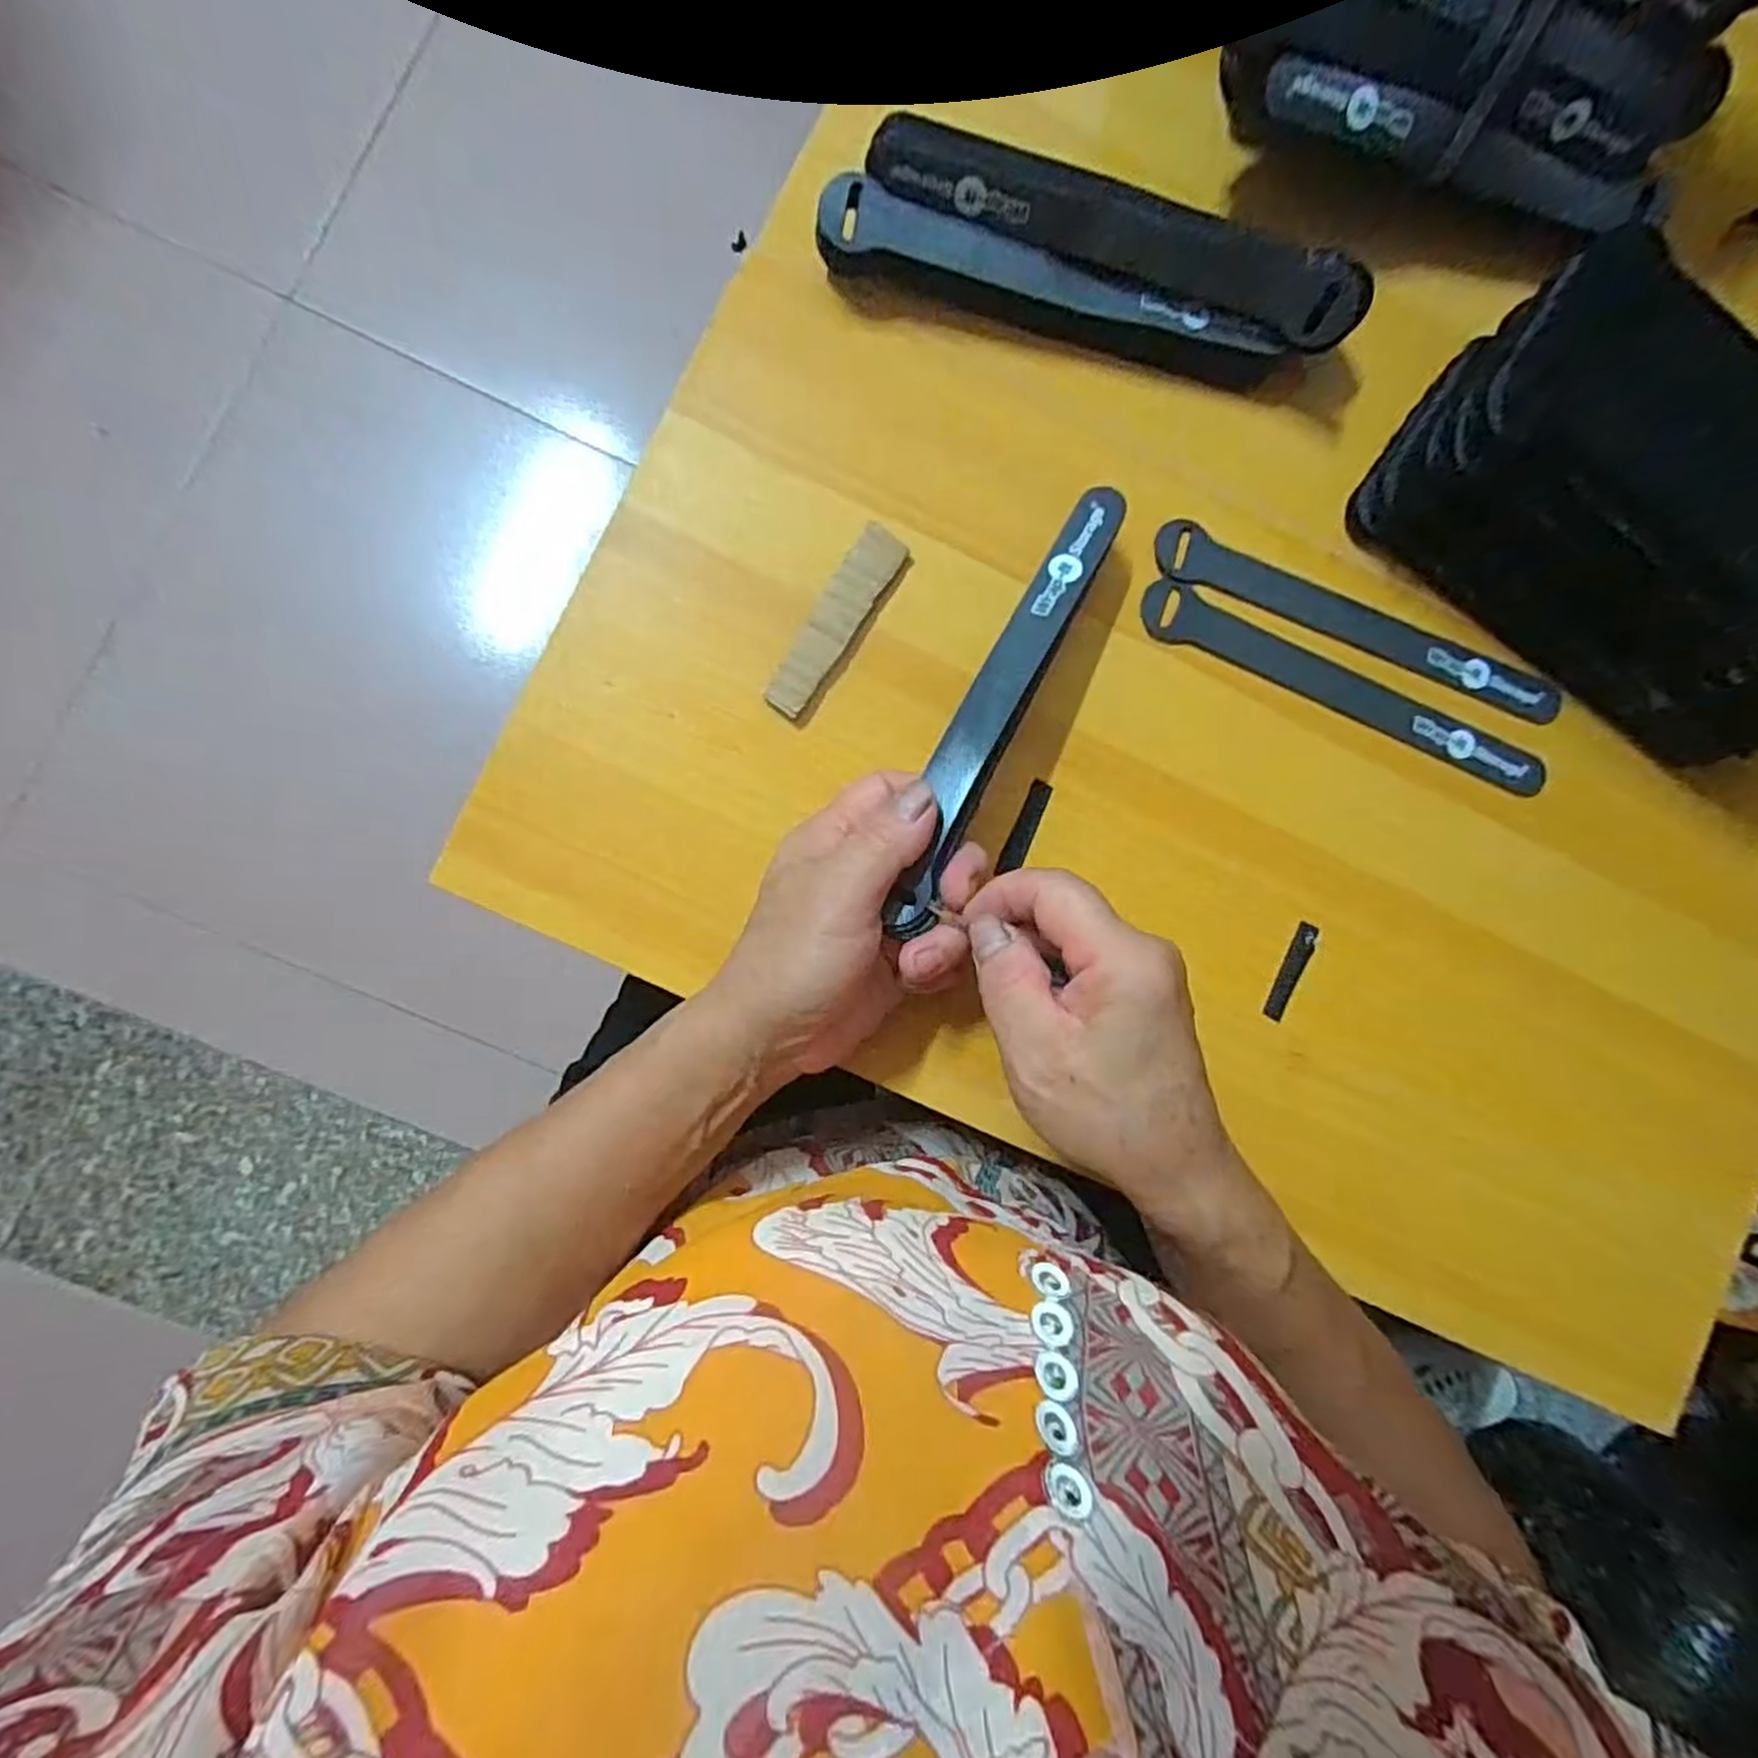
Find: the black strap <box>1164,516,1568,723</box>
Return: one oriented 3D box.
[{"bbox_3d":[0.212,-0.112,0.347,0.191,0.004,0.025,20,82,-4],"label":"black strap"}]

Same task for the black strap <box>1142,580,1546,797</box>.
[{"bbox_3d":[0.204,-0.082,0.344,0.192,0.005,0.023,22,88,-6],"label":"black strap"}]

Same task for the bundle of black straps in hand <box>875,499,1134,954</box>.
[{"bbox_3d":[0.048,-0.071,0.296,0.024,0.014,0.193,28,77,-6],"label":"bundle of black straps in hand"}]

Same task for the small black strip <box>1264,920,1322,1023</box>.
[{"bbox_3d":[0.181,0.041,0.344,0.012,0.004,0.045,27,88,-6],"label":"small black strip"}]

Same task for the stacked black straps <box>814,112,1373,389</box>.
[{"bbox_3d":[0.088,-0.249,0.317,0.220,0.039,0.044,12,89,-6],"label":"stacked black straps"}]

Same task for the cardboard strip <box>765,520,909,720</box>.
[{"bbox_3d":[-0.018,-0.107,0.325,0.019,0.006,0.087,33,87,-5],"label":"cardboard strip"}]

